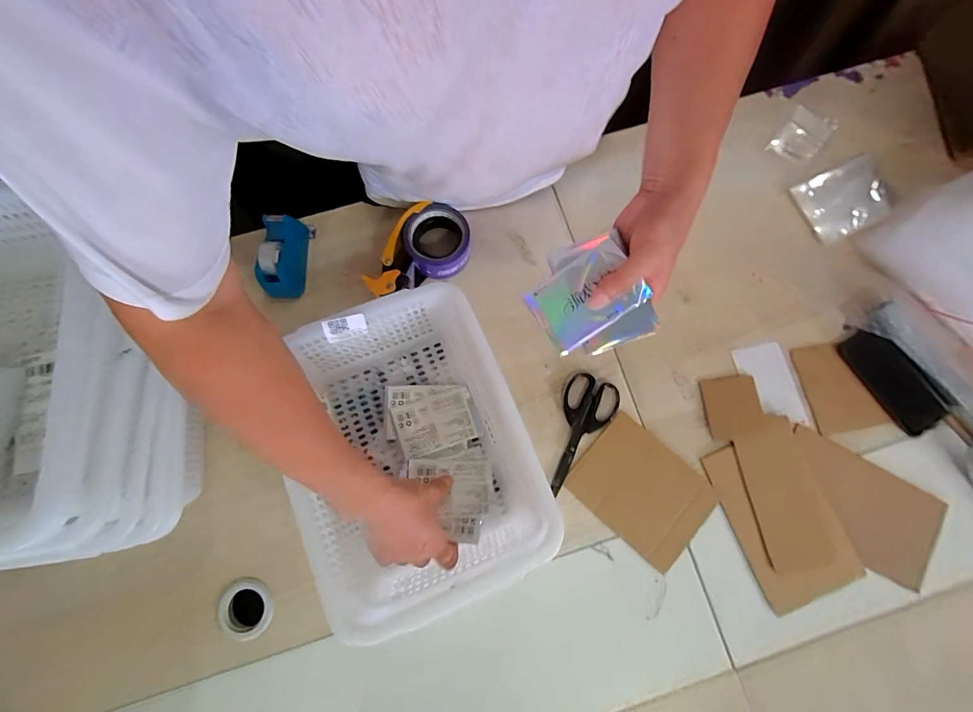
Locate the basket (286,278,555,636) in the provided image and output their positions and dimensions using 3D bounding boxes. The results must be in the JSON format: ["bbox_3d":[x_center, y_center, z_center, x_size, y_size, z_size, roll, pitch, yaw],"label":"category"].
[{"bbox_3d":[-0.093,0.113,0.526,0.259,0.132,0.345,-21,80,-5],"label":"basket"}]

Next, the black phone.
[{"bbox_3d":[0.604,0.035,0.615,0.071,0.015,0.161,-29,79,4],"label":"black phone"}]

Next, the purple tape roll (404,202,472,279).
[{"bbox_3d":[-0.072,-0.168,0.622,0.093,0.056,0.092,0,79,-1],"label":"purple tape roll"}]

